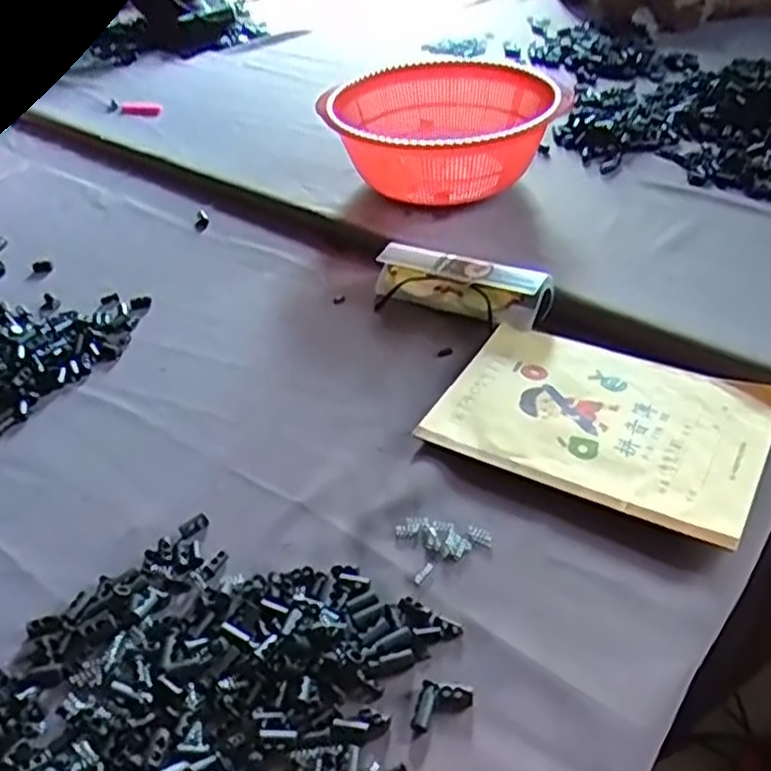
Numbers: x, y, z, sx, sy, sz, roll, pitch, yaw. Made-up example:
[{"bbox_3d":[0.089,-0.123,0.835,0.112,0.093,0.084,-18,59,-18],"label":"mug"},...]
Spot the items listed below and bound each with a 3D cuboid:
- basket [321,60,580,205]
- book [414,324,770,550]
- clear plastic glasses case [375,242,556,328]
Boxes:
[{"bbox_3d":[0.051,-0.252,0.750,0.222,0.092,0.229,7,42,15],"label":"basket"},{"bbox_3d":[0.143,0.024,0.502,0.205,0.019,0.140,20,46,27],"label":"book"},{"bbox_3d":[0.061,-0.085,0.626,0.156,0.045,0.034,21,47,29],"label":"clear plastic glasses case"}]

